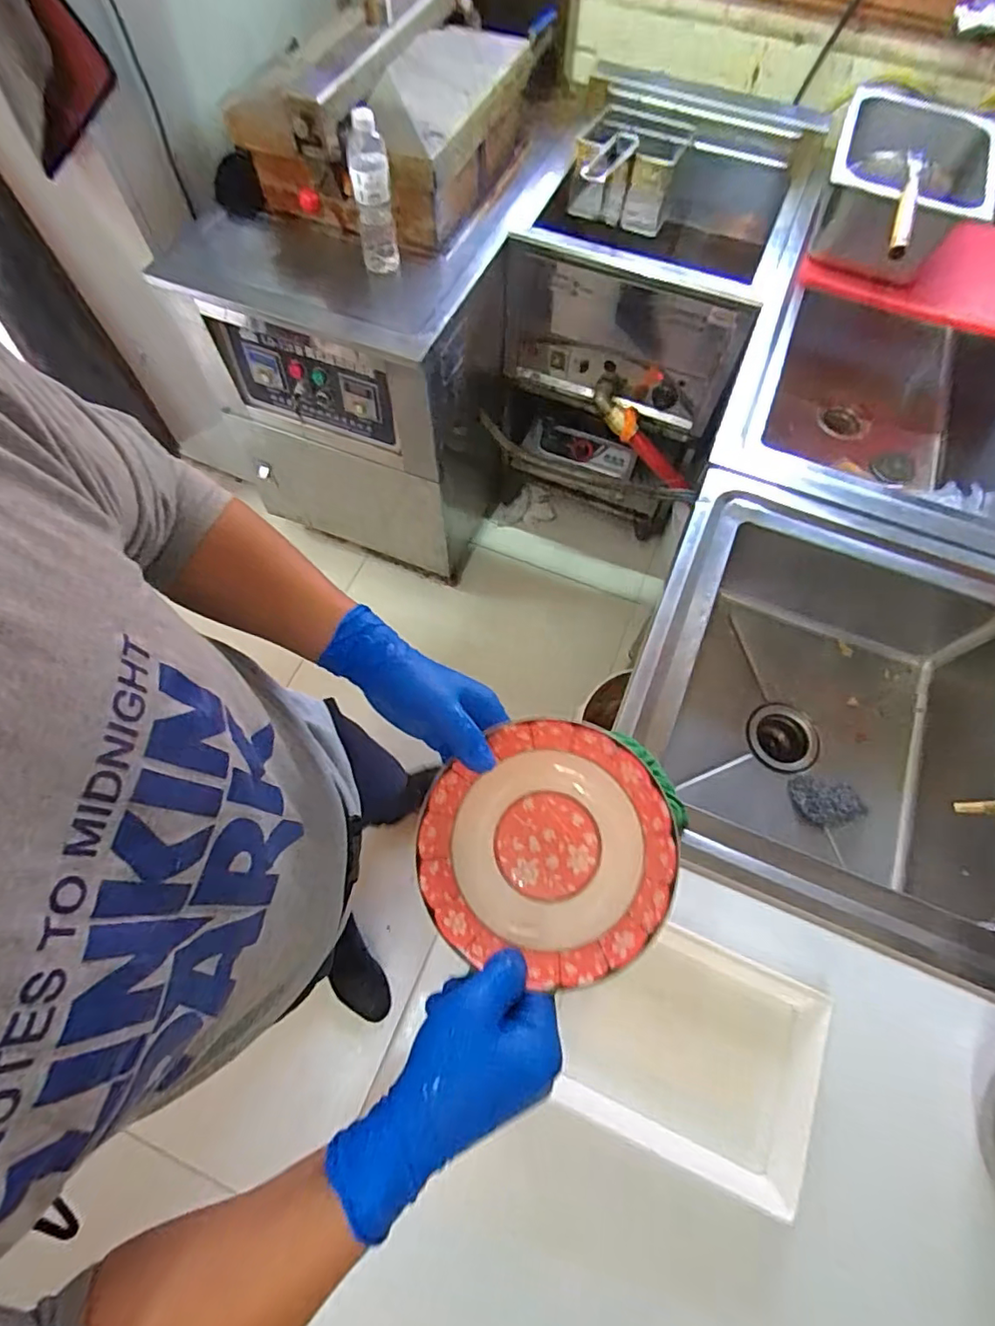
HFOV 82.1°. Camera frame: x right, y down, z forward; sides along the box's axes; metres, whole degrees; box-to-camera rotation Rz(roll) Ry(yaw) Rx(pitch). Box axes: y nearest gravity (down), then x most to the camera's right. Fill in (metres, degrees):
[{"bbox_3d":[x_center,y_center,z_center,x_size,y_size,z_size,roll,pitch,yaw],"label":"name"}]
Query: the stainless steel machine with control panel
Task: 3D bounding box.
[{"bbox_3d":[-0.248,-0.801,1.537,0.610,0.835,0.826,20,67,7],"label":"stainless steel machine with control panel"}]

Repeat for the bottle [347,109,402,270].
[{"bbox_3d":[-0.209,-0.786,0.968,0.065,0.228,0.059,-3,67,-3],"label":"bottle"}]

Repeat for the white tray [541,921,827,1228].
[{"bbox_3d":[0.172,0.339,0.507,0.218,0.028,0.168,21,68,8],"label":"white tray"}]

